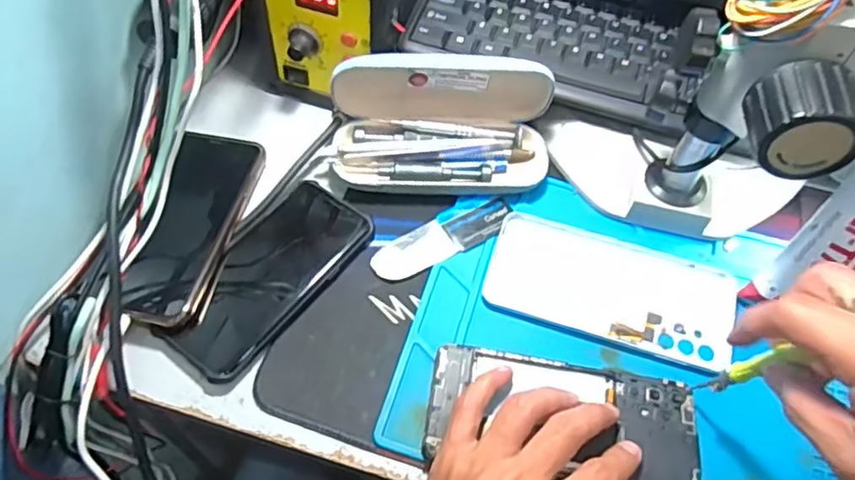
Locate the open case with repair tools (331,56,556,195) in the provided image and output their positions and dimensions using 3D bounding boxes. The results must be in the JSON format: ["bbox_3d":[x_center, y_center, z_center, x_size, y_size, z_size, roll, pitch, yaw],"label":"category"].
[{"bbox_3d":[0.011,-0.085,0.455,0.162,0.070,0.078,-4,58,-6],"label":"open case with repair tools"}]

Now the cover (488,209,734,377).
[{"bbox_3d":[0.126,0.033,0.430,0.164,0.010,0.075,17,58,8],"label":"cover"}]

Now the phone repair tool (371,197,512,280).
[{"bbox_3d":[0.012,-0.002,0.446,0.107,0.006,0.032,-24,62,-18],"label":"phone repair tool"}]

